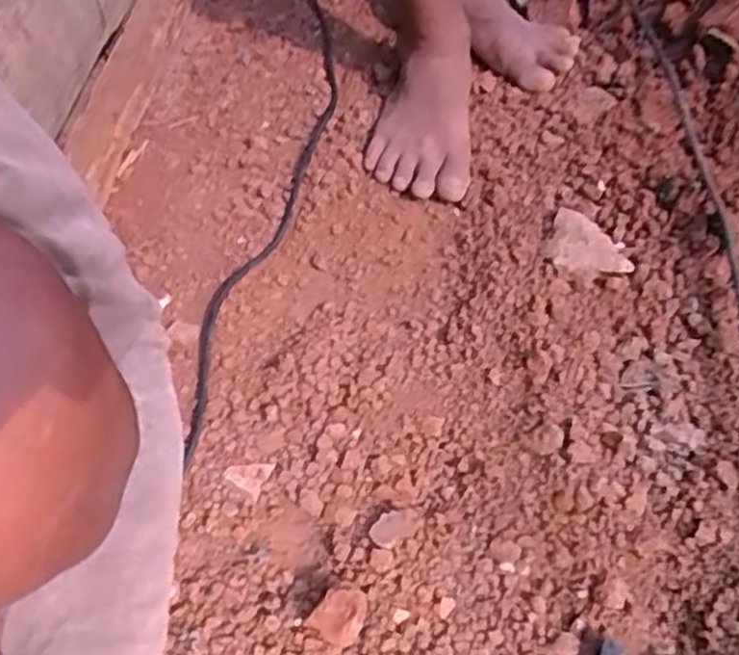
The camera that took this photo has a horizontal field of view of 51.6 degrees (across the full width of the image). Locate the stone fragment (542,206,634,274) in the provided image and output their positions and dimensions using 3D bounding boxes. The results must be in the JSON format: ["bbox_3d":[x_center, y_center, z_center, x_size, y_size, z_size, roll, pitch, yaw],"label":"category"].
[{"bbox_3d":[0.204,-0.079,0.701,0.077,0.010,0.073,16,54,19],"label":"stone fragment"}]

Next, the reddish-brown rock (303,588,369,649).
[{"bbox_3d":[-0.018,0.188,0.499,0.028,0.019,0.039,35,61,30],"label":"reddish-brown rock"}]

